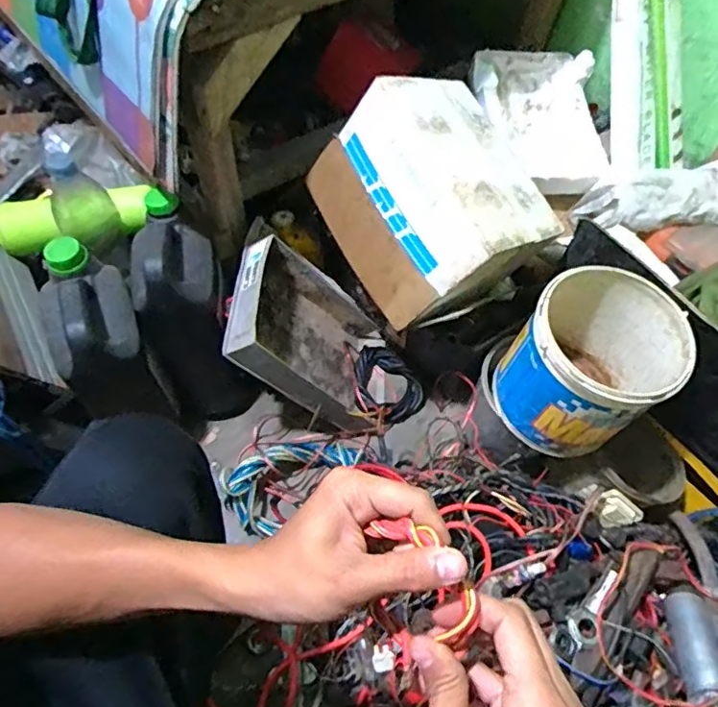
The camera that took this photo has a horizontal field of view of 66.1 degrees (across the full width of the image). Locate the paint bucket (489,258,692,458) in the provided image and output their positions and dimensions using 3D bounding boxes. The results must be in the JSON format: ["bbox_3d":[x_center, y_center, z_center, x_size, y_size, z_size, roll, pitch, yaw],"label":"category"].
[{"bbox_3d":[0.295,0.019,0.713,0.185,0.185,0.171,1,58,-1],"label":"paint bucket"}]

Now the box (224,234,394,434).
[{"bbox_3d":[-0.066,-0.020,0.893,0.061,0.329,0.229,-19,52,28],"label":"box"}]

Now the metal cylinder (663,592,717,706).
[{"bbox_3d":[0.417,0.356,0.677,0.053,0.042,0.145,18,30,9],"label":"metal cylinder"}]

